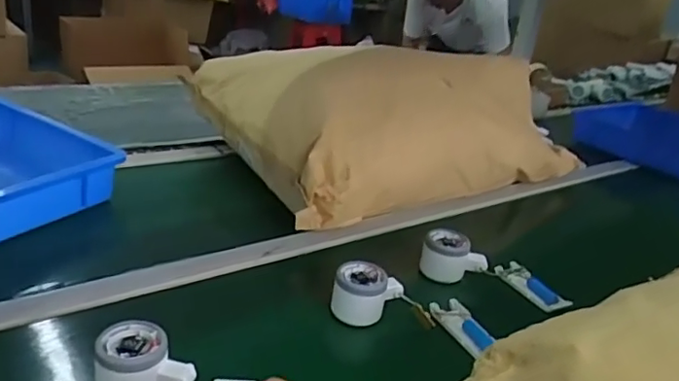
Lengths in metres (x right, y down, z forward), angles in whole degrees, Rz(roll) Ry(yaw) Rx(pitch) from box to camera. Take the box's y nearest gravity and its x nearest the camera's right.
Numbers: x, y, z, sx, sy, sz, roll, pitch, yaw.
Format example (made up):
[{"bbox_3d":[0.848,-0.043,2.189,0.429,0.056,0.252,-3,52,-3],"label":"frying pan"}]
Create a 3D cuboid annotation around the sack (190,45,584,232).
[{"bbox_3d":[0.111,-0.139,1.050,0.617,0.204,0.405,-7,29,-32],"label":"sack"}]

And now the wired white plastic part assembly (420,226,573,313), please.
[{"bbox_3d":[0.196,0.111,0.762,0.183,0.063,0.075,21,24,2],"label":"wired white plastic part assembly"}]

